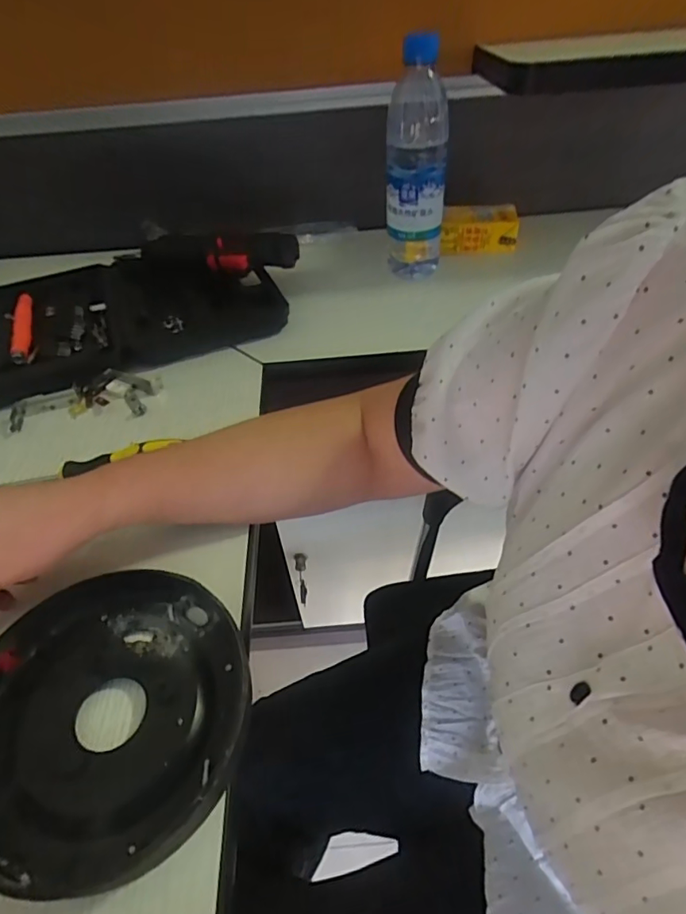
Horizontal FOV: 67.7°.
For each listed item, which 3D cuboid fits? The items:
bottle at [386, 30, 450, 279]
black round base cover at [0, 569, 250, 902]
[{"bbox_3d":[0.078,-0.306,0.544,0.061,0.217,0.062,1,46,7],"label":"bottle"},{"bbox_3d":[-0.136,0.135,0.281,0.157,0.025,0.158,-3,46,3],"label":"black round base cover"}]

